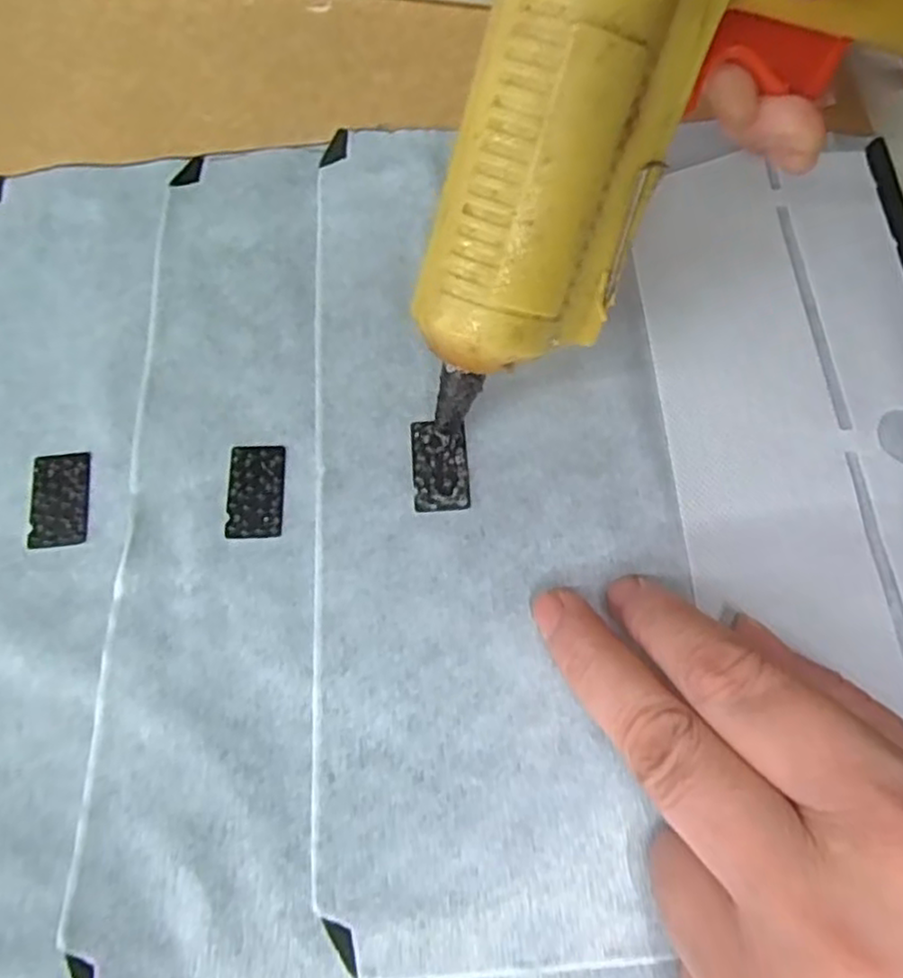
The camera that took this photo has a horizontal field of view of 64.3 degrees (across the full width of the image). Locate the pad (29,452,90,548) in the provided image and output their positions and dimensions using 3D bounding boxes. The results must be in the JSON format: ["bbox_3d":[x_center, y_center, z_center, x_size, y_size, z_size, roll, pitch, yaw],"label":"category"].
[{"bbox_3d":[-0.114,0.002,0.209,0.015,0.004,0.029,-7,69,-3],"label":"pad"}]

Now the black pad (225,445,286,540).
[{"bbox_3d":[-0.057,0.000,0.209,0.016,0.004,0.029,-2,68,-2],"label":"black pad"}]

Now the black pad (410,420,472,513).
[{"bbox_3d":[-0.003,-0.007,0.211,0.016,0.005,0.028,-4,69,-2],"label":"black pad"}]

